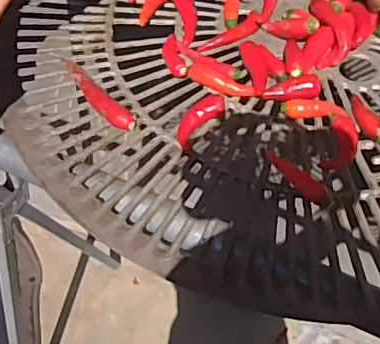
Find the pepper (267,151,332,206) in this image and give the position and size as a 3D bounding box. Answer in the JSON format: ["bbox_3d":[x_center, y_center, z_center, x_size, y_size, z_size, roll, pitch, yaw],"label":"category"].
[{"bbox_3d":[0.063,0.004,0.330,0.012,0.012,0.050,-26,51,-17],"label":"pepper"}]

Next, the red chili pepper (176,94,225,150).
[{"bbox_3d":[0.006,-0.034,0.352,0.015,0.009,0.042,35,74,31],"label":"red chili pepper"}]

